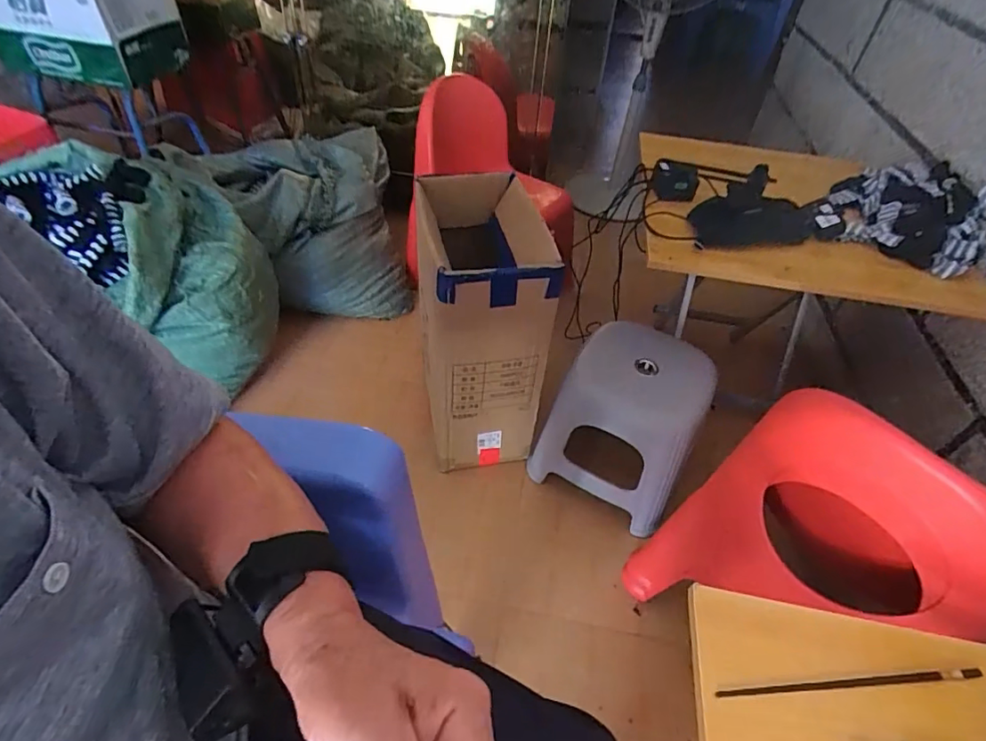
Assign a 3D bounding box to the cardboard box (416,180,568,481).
[{"bbox_3d":[-0.031,-0.106,1.081,0.224,0.499,0.396,-4,46,-10],"label":"cardboard box"}]

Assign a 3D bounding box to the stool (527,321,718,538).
[{"bbox_3d":[0.271,0.107,1.074,0.282,0.324,0.263,27,49,20],"label":"stool"}]

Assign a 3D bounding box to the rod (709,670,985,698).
[{"bbox_3d":[0.299,0.259,0.427,0.234,0.004,0.007,0,45,-6],"label":"rod"}]

